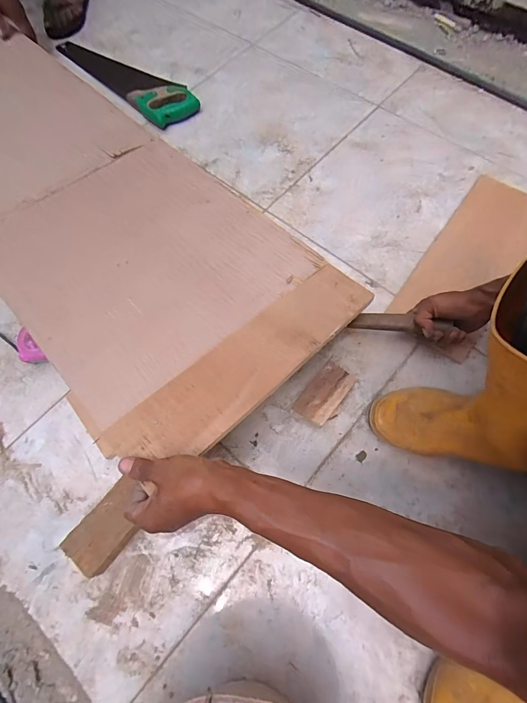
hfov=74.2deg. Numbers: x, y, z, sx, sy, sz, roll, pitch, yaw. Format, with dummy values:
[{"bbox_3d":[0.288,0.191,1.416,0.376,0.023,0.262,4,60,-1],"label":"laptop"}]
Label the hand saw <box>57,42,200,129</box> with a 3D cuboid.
[{"bbox_3d":[-0.357,-0.720,0.888,0.126,0.032,0.498,-43,73,-11],"label":"hand saw"}]

